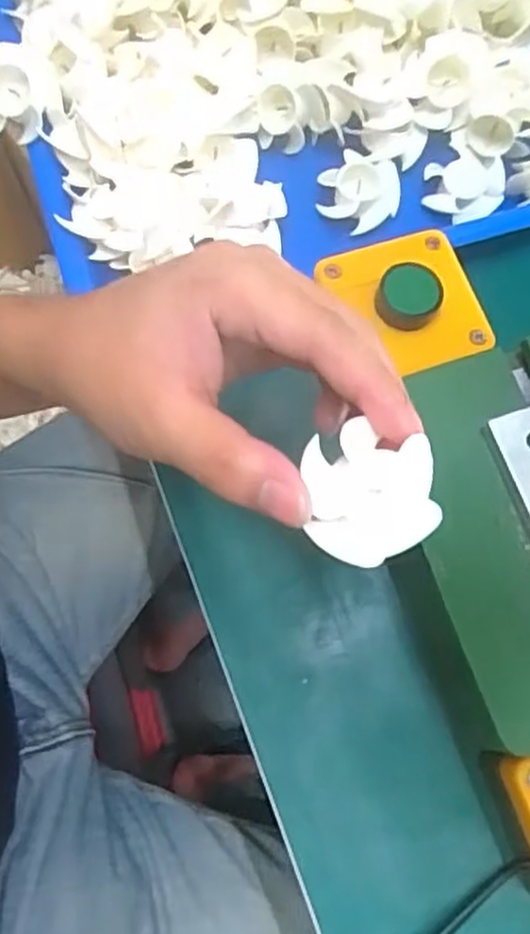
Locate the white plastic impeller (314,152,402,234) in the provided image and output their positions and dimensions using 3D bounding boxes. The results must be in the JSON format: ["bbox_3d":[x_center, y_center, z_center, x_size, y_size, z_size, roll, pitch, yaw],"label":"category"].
[{"bbox_3d":[0.051,-0.149,0.399,0.042,0.017,0.035,28,75,7],"label":"white plastic impeller"}]

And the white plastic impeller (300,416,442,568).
[{"bbox_3d":[0.033,0.008,0.225,0.039,0.015,0.040,-3,74,-2],"label":"white plastic impeller"}]

